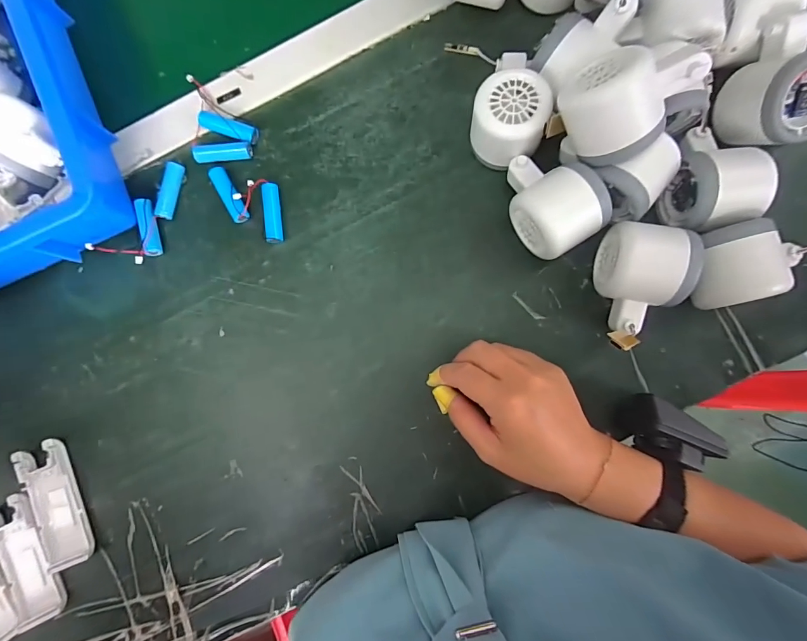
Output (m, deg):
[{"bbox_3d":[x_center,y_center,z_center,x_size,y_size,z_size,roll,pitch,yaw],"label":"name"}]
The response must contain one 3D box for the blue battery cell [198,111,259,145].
[{"bbox_3d":[-0.158,-0.174,0.350,0.050,0.018,0.016,16,84,2],"label":"blue battery cell"}]

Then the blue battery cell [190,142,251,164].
[{"bbox_3d":[-0.163,-0.150,0.350,0.051,0.011,0.014,-3,84,0],"label":"blue battery cell"}]

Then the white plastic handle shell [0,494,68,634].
[{"bbox_3d":[-0.325,0.206,0.333,0.044,0.011,0.105,-24,84,-2],"label":"white plastic handle shell"}]

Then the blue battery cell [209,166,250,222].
[{"bbox_3d":[-0.155,-0.112,0.346,0.014,0.012,0.056,-29,84,-2],"label":"blue battery cell"}]

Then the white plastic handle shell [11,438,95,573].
[{"bbox_3d":[-0.301,0.159,0.334,0.039,0.010,0.105,-21,84,-2],"label":"white plastic handle shell"}]

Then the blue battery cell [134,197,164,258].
[{"bbox_3d":[-0.226,-0.082,0.348,0.014,0.016,0.051,-11,84,0],"label":"blue battery cell"}]

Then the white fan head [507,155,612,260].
[{"bbox_3d":[0.114,-0.093,0.304,0.055,0.047,0.082,-31,85,0],"label":"white fan head"}]

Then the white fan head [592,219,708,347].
[{"bbox_3d":[0.181,-0.025,0.292,0.056,0.050,0.088,8,87,3],"label":"white fan head"}]

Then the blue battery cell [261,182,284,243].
[{"bbox_3d":[-0.116,-0.095,0.343,0.014,0.011,0.052,-5,84,0],"label":"blue battery cell"}]

